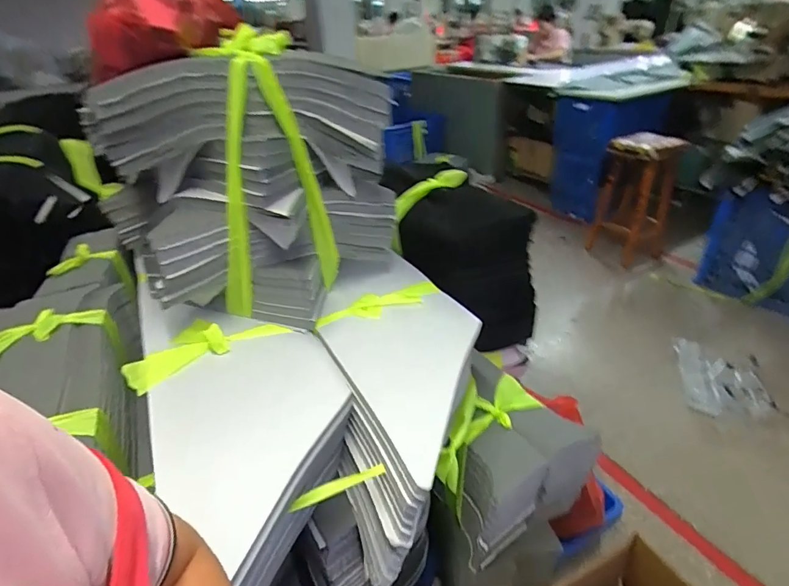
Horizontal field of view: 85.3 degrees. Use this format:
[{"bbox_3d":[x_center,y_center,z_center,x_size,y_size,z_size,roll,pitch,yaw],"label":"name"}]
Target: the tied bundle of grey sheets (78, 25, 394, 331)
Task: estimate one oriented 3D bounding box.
[{"bbox_3d":[-0.221,-0.167,0.723,0.275,0.414,0.390,21,40,34],"label":"tied bundle of grey sheets"}]

